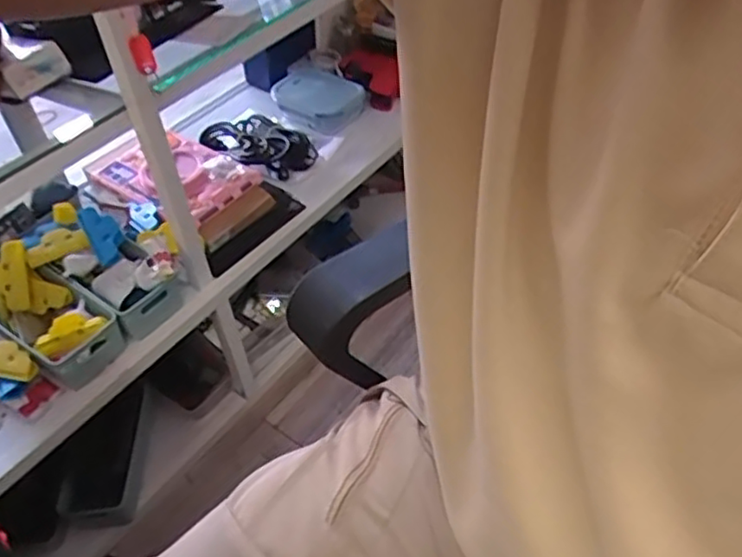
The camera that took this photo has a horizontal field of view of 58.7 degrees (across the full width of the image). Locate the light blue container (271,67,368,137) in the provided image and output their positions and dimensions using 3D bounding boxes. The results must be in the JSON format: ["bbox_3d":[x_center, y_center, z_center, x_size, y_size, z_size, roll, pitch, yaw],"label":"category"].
[{"bbox_3d":[-0.103,-0.362,1.299,0.142,0.043,0.189,-33,53,-25],"label":"light blue container"}]

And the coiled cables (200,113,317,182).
[{"bbox_3d":[-0.213,-0.252,1.218,0.217,0.042,0.138,32,56,29],"label":"coiled cables"}]

